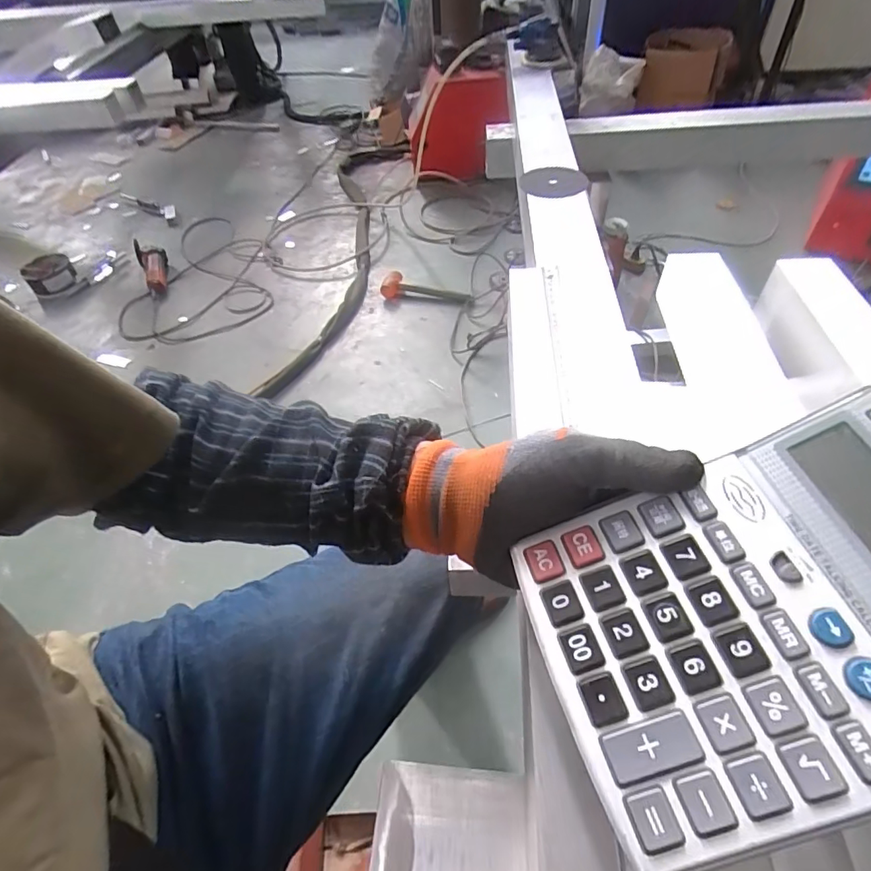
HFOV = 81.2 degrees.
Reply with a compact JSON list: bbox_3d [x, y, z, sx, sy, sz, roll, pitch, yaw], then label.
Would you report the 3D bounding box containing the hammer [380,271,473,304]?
[{"bbox_3d":[-0.025,-0.470,1.638,0.295,0.056,0.086,9,51,12],"label":"hammer"}]

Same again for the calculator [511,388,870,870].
[{"bbox_3d":[0.143,0.075,0.217,0.193,0.015,0.141,-23,56,7],"label":"calculator"}]

